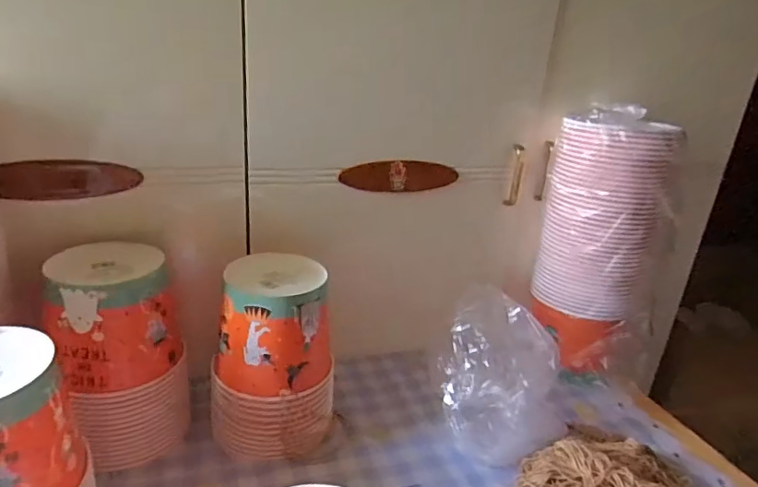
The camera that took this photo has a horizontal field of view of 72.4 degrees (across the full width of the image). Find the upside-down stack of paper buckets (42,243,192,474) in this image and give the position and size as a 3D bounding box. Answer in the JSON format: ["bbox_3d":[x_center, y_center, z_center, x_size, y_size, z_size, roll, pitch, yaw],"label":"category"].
[{"bbox_3d":[-0.322,0.138,0.647,0.146,0.244,0.137,-10,26,-35],"label":"upside-down stack of paper buckets"}]

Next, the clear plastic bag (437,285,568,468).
[{"bbox_3d":[0.160,0.192,0.700,0.179,0.189,0.158,15,23,23],"label":"clear plastic bag"}]

